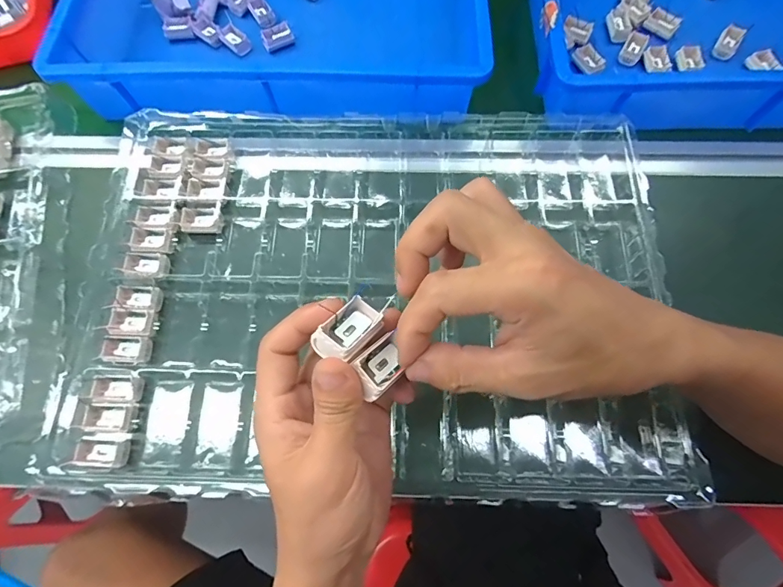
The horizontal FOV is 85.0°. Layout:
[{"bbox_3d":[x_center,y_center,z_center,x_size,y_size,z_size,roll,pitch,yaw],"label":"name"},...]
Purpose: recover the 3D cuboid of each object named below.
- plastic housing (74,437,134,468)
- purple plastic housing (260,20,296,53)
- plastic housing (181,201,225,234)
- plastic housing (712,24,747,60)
[{"bbox_3d":[-0.225,0.125,0.335,0.033,0.015,0.022,0,70,1],"label":"plastic housing"},{"bbox_3d":[-0.134,-0.303,0.504,0.035,0.016,0.024,-15,70,-5],"label":"purple plastic housing"},{"bbox_3d":[-0.179,-0.070,0.406,0.036,0.012,0.030,-2,70,0],"label":"plastic housing"},{"bbox_3d":[0.387,-0.289,0.489,0.023,0.024,0.030,33,73,12],"label":"plastic housing"}]

